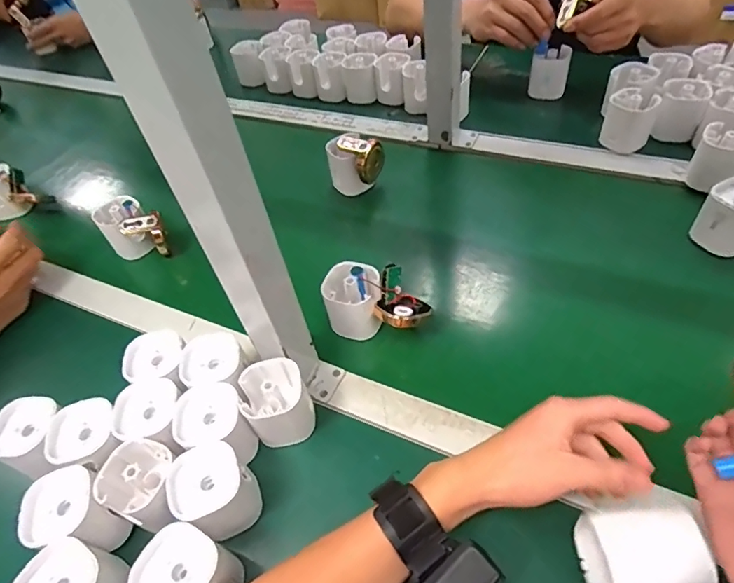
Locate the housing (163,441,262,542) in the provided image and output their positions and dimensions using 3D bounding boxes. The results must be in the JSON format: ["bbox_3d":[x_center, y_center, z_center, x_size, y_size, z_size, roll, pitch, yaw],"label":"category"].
[{"bbox_3d":[-0.122,0.159,0.386,0.057,0.058,0.056,-34,55,-22],"label":"housing"}]

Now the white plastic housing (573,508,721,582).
[{"bbox_3d":[0.185,0.178,0.324,0.066,0.054,0.052,-6,49,1],"label":"white plastic housing"}]

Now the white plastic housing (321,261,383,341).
[{"bbox_3d":[-0.014,0.010,0.509,0.056,0.061,0.054,-3,49,3],"label":"white plastic housing"}]

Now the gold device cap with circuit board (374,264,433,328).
[{"bbox_3d":[0.038,0.008,0.487,0.053,0.040,0.051,-3,49,3],"label":"gold device cap with circuit board"}]

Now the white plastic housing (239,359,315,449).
[{"bbox_3d":[-0.079,0.101,0.436,0.057,0.061,0.060,-16,50,-9],"label":"white plastic housing"}]

